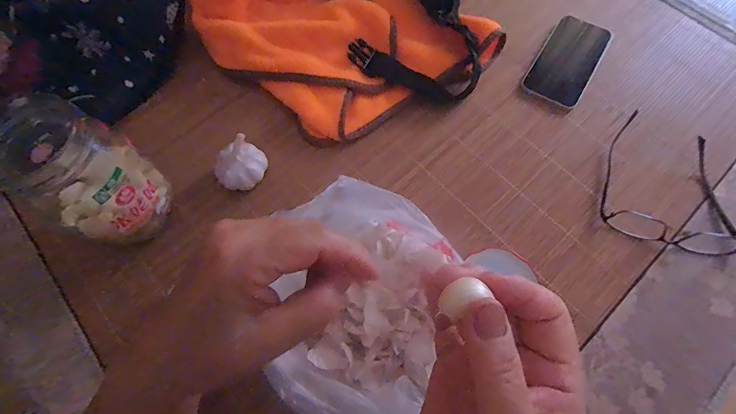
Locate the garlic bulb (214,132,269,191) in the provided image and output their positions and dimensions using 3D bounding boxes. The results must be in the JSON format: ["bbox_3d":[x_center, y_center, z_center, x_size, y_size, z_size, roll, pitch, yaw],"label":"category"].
[{"bbox_3d":[-0.141,-0.045,0.411,0.054,0.049,0.048,-33,71,-13],"label":"garlic bulb"}]

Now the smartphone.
[{"bbox_3d":[0.263,-0.193,0.483,0.071,0.011,0.136,32,71,13],"label":"smartphone"}]

